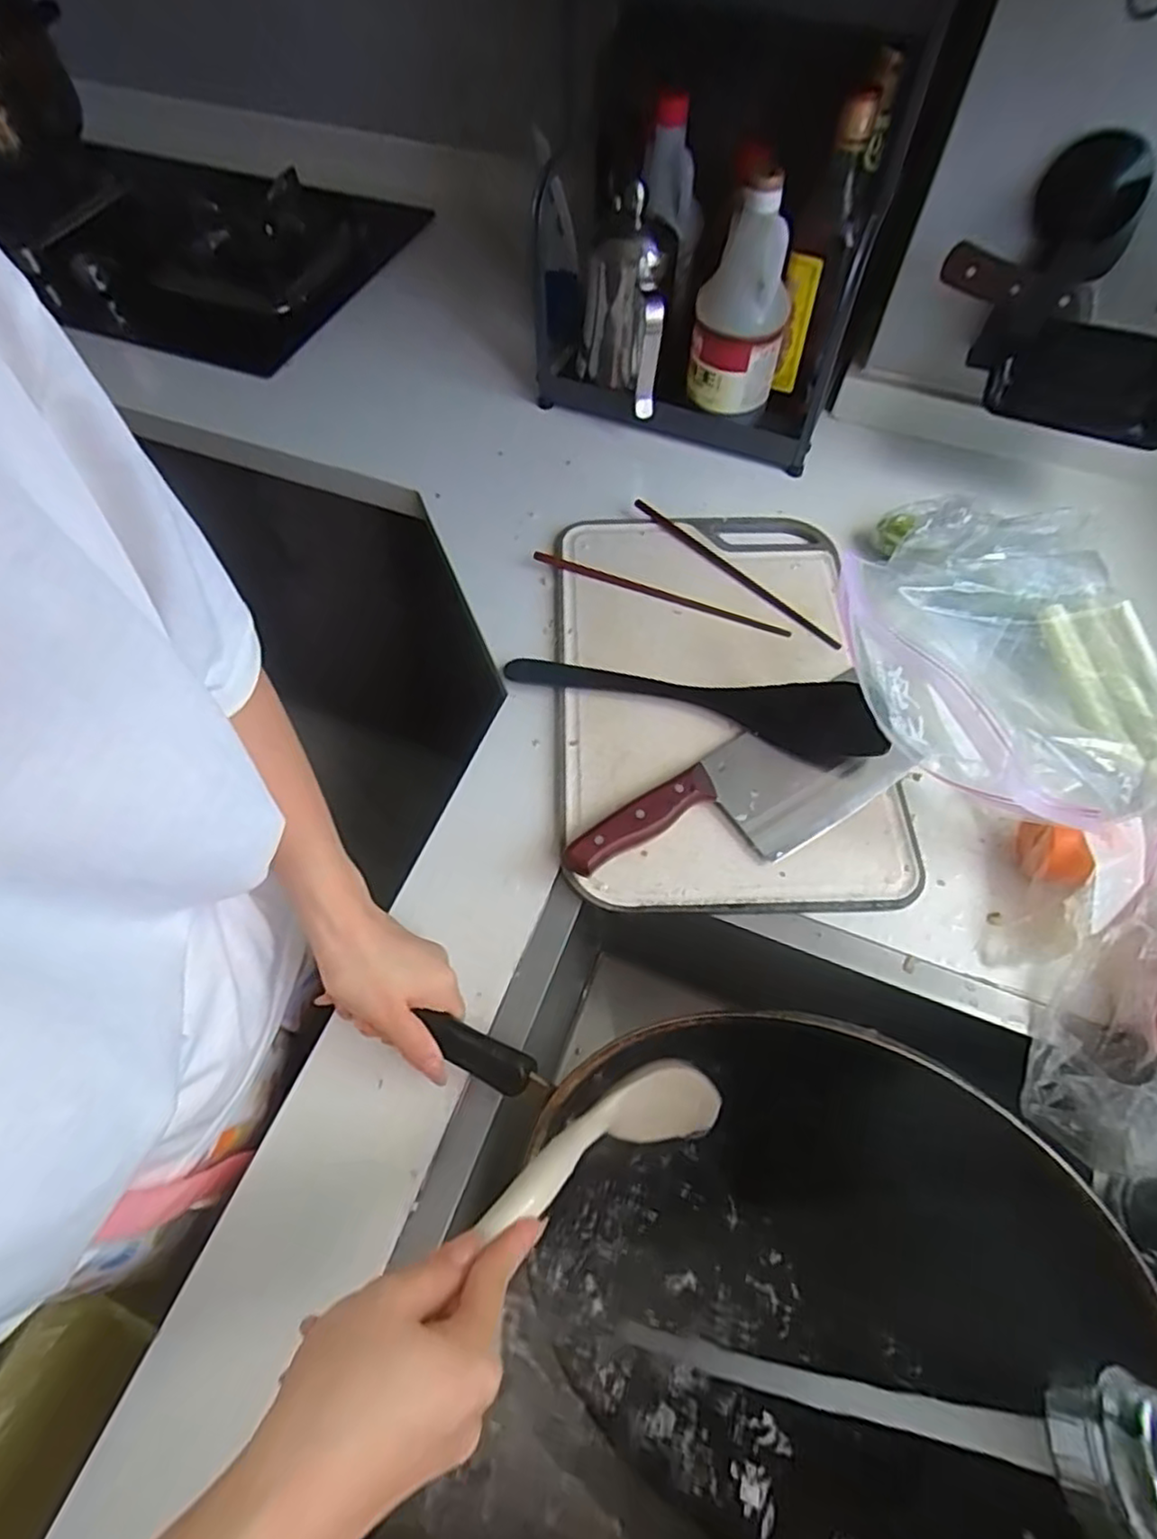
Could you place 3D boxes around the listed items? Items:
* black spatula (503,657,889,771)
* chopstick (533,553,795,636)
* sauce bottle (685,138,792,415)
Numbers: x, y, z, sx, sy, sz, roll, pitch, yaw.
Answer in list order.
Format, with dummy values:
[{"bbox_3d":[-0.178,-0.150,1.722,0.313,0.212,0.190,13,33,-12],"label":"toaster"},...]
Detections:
[{"bbox_3d":[0.085,-0.056,0.546,0.297,0.043,0.075,6,61,4],"label":"black spatula"},{"bbox_3d":[0.072,-0.162,0.622,0.245,0.010,0.012,19,64,13],"label":"chopstick"},{"bbox_3d":[0.150,-0.434,0.623,0.081,0.181,0.088,7,61,5],"label":"sauce bottle"}]

